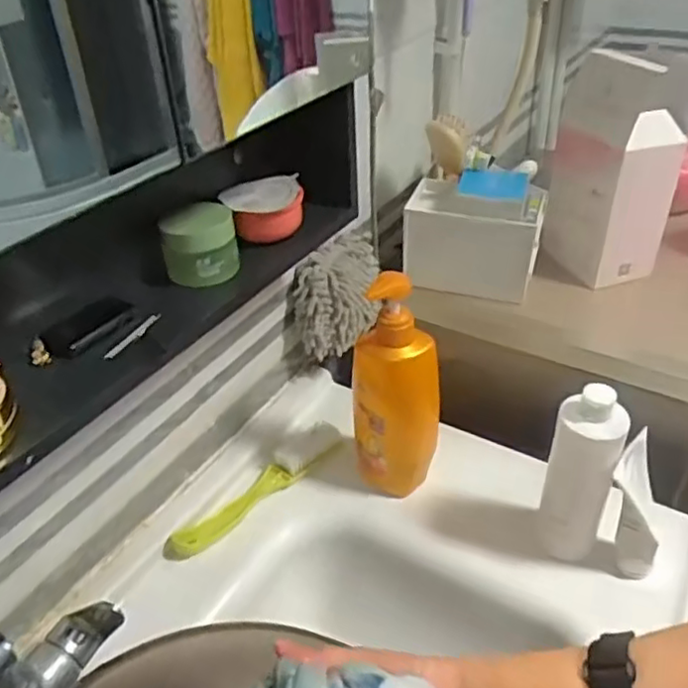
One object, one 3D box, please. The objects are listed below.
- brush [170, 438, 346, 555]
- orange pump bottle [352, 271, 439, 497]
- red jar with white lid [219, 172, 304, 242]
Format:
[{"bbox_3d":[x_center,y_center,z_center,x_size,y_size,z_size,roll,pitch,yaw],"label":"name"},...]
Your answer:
[{"bbox_3d":[-0.094,0.167,0.737,0.222,0.035,0.030,-32,45,-33],"label":"brush"},{"bbox_3d":[0.052,0.046,0.665,0.085,0.244,0.082,-1,36,2],"label":"orange pump bottle"},{"bbox_3d":[-0.075,-0.130,0.611,0.072,0.037,0.070,-2,36,1],"label":"red jar with white lid"}]

